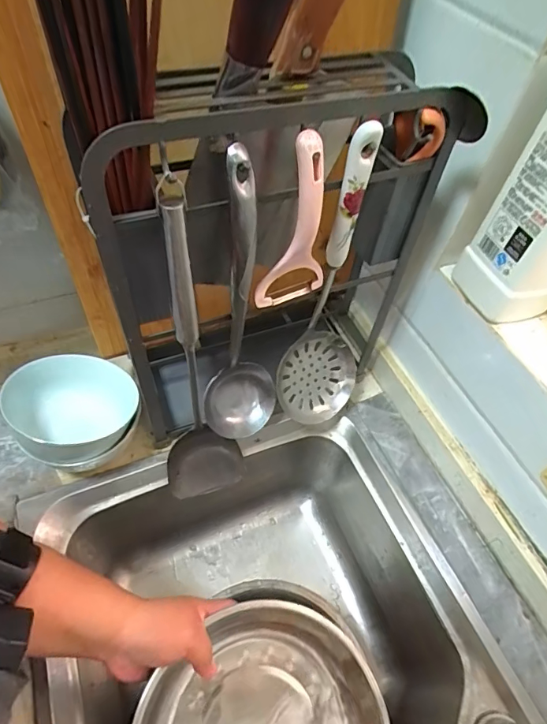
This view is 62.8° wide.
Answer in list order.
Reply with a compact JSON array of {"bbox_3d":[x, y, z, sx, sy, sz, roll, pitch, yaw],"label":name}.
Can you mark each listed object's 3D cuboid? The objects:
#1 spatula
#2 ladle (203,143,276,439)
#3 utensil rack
[{"bbox_3d":[-0.077,0.024,0.434,0.084,0.365,0.071,-13,56,-14],"label":"spatula"},{"bbox_3d":[-0.029,-0.031,0.425,0.074,0.325,0.060,8,53,1],"label":"ladle"},{"bbox_3d":[0.009,-0.095,0.473,0.335,0.371,0.131,-23,59,-20],"label":"utensil rack"}]

